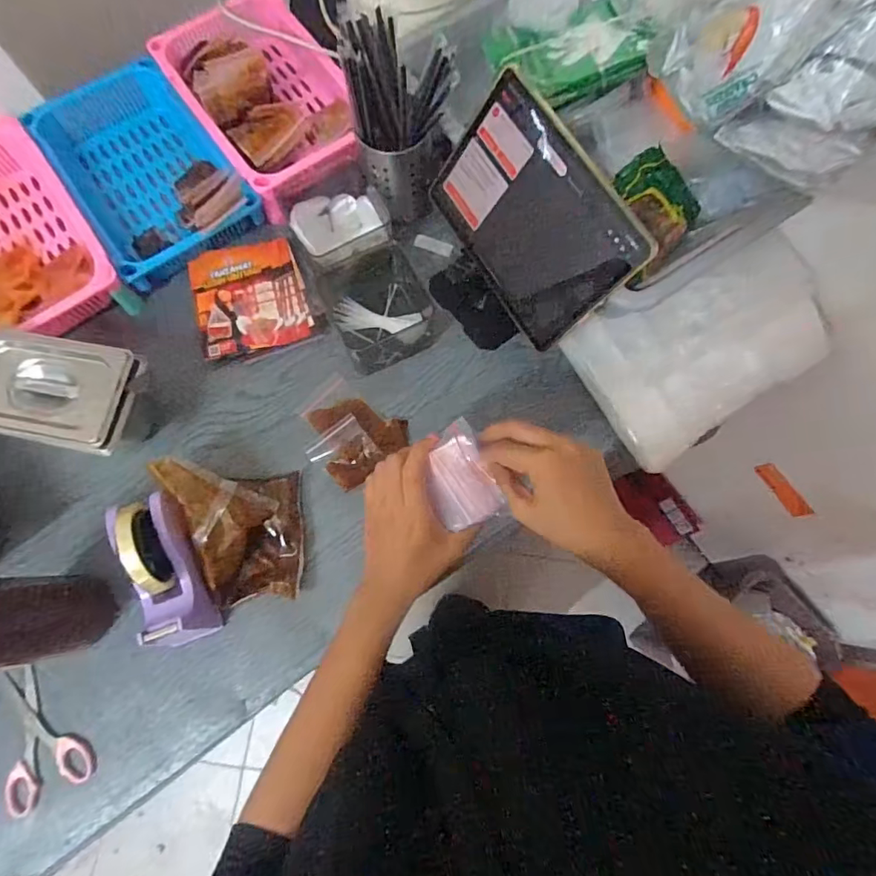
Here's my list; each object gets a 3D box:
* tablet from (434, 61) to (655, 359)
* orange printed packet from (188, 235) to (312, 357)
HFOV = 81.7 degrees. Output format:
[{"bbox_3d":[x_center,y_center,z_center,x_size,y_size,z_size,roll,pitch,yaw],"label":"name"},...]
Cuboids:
[{"bbox_3d":[0.098,-0.243,0.554,0.015,0.164,0.254,-23,76,-44],"label":"tablet"},{"bbox_3d":[-0.242,-0.186,0.655,0.136,0.016,0.156,-15,76,-4],"label":"orange printed packet"}]

